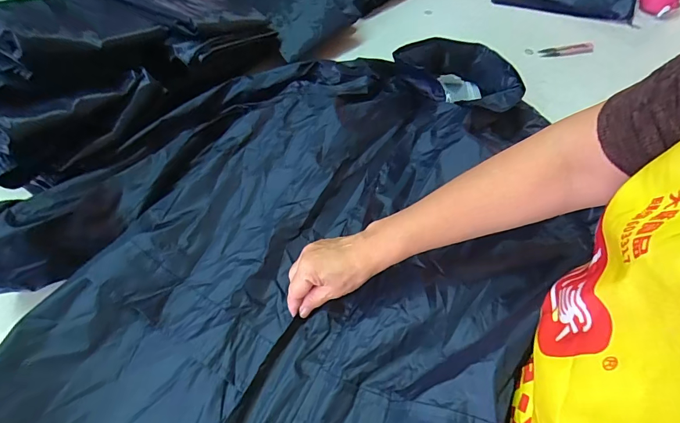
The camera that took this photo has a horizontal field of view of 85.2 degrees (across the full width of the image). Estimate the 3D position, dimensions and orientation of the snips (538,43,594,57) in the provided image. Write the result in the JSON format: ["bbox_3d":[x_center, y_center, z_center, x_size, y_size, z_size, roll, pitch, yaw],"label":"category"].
[{"bbox_3d":[0.440,-0.317,0.723,0.103,0.014,0.027,-5,57,-3],"label":"snips"}]

